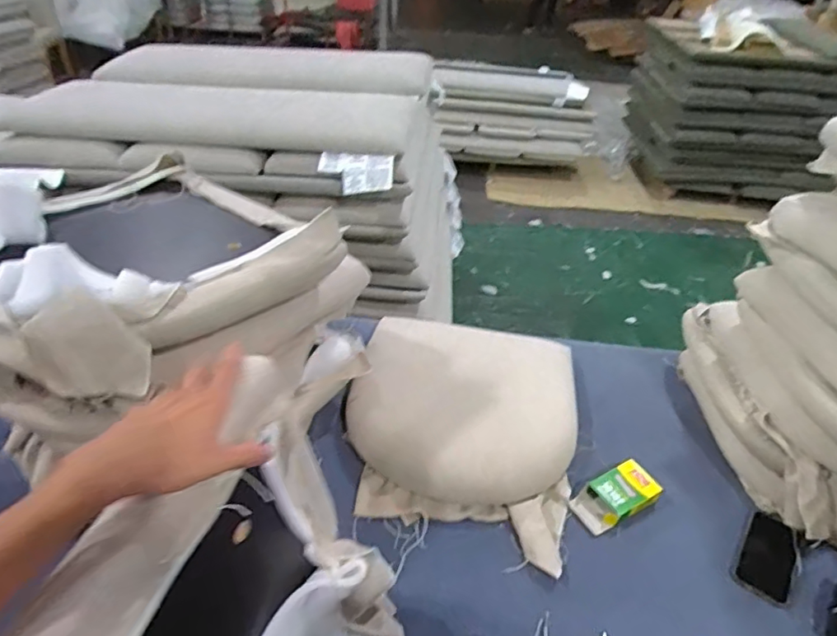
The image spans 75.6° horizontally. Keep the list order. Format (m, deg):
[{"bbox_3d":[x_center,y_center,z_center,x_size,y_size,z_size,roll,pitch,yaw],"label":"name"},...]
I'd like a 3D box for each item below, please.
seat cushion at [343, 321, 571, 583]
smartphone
[{"bbox_3d":[0.080,0.166,1.057,0.462,0.133,0.492,14,38,12],"label":"seat cushion"},{"bbox_3d":[0.584,0.391,0.898,0.082,0.013,0.162,27,43,27],"label":"smartphone"}]

